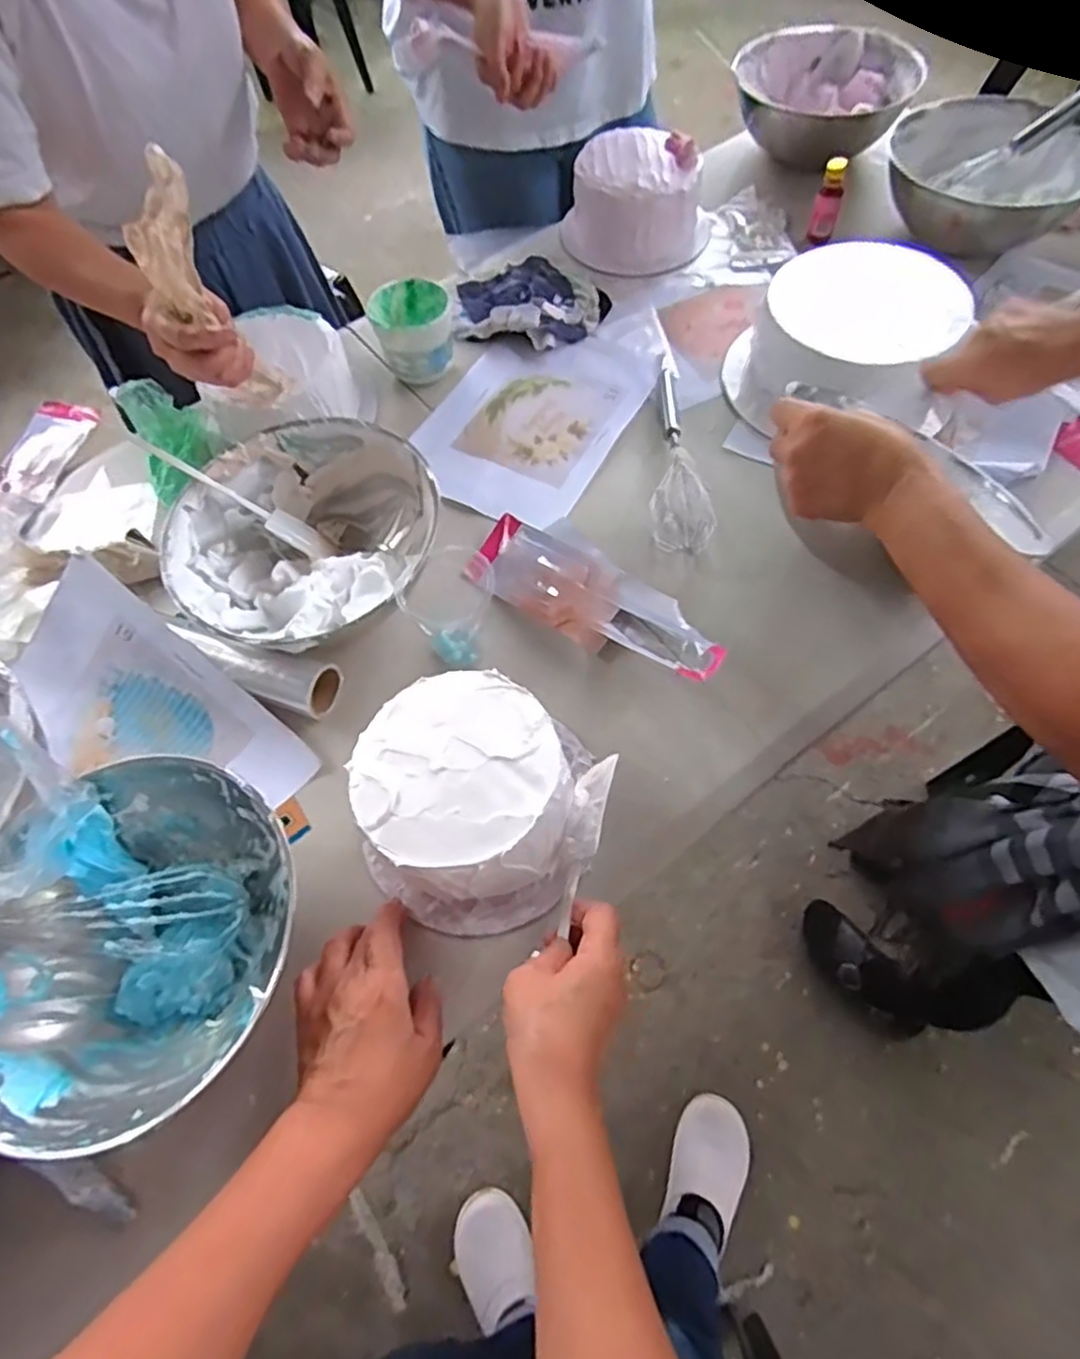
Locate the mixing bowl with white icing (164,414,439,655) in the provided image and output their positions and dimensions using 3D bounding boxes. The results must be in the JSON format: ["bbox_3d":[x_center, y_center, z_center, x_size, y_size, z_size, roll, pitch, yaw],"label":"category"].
[{"bbox_3d":[-0.209,-0.121,0.657,0.229,0.097,0.230,-2,63,3],"label":"mixing bowl with white icing"}]

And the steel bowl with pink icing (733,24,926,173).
[{"bbox_3d":[0.395,-0.828,1.001,0.253,0.090,0.232,-2,63,3],"label":"steel bowl with pink icing"}]

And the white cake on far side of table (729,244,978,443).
[{"bbox_3d":[0.333,-0.363,0.754,0.228,0.089,0.241,1,63,4],"label":"white cake on far side of table"}]

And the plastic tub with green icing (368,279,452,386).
[{"bbox_3d":[-0.146,-0.397,0.812,0.089,0.079,0.101,-10,62,-1],"label":"plastic tub with green icing"}]

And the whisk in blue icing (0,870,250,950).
[{"bbox_3d":[-0.360,0.172,0.492,0.276,0.065,0.050,3,59,-25],"label":"whisk in blue icing"}]

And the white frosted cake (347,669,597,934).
[{"bbox_3d":[-0.055,0.096,0.534,0.166,0.095,0.165,-2,63,3],"label":"white frosted cake"}]

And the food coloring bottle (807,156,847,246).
[{"bbox_3d":[0.367,-0.604,0.883,0.031,0.088,0.035,16,65,12],"label":"food coloring bottle"}]

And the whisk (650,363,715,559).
[{"bbox_3d":[0.143,-0.251,0.724,0.055,0.056,0.289,1,63,5],"label":"whisk"}]

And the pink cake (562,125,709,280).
[{"bbox_3d":[0.127,-0.630,0.911,0.193,0.093,0.163,3,63,5],"label":"pink cake"}]

